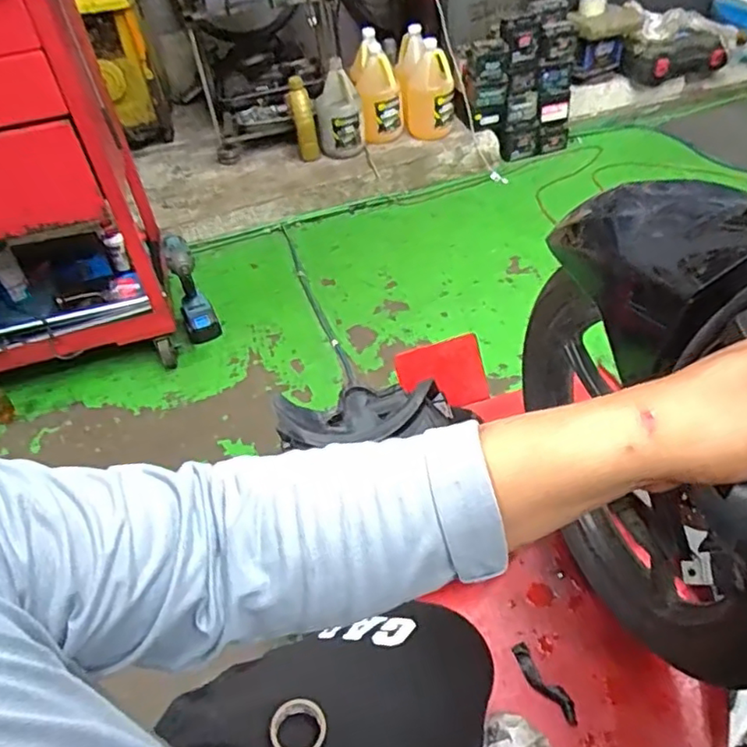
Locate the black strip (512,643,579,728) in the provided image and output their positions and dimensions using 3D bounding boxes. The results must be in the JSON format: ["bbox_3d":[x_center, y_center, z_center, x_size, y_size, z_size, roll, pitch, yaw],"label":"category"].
[{"bbox_3d":[0.207,0.375,0.741,0.026,0.008,0.105,-26,46,-19],"label":"black strip"}]

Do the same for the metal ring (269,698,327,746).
[{"bbox_3d":[-0.062,0.295,0.507,0.046,0.007,0.045,-4,43,4],"label":"metal ring"}]

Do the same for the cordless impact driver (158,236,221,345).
[{"bbox_3d":[-0.442,-0.194,1.485,0.081,0.264,0.133,-17,43,-10],"label":"cordless impact driver"}]

